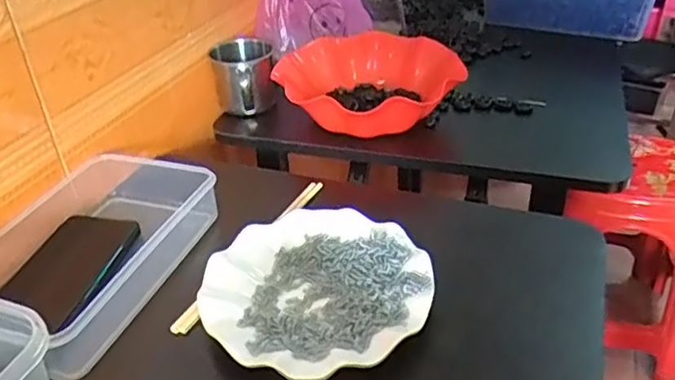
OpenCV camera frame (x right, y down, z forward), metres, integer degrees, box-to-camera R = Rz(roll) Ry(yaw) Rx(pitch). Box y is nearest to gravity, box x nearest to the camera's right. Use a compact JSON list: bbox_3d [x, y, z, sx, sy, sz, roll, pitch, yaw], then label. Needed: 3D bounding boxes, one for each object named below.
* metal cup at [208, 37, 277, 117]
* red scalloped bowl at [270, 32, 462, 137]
[{"bbox_3d":[-0.121,-0.142,0.793,0.080,0.077,0.091,-7,36,-10],"label":"metal cup"},{"bbox_3d":[0.035,-0.133,0.761,0.216,0.072,0.221,0,35,0],"label":"red scalloped bowl"}]

